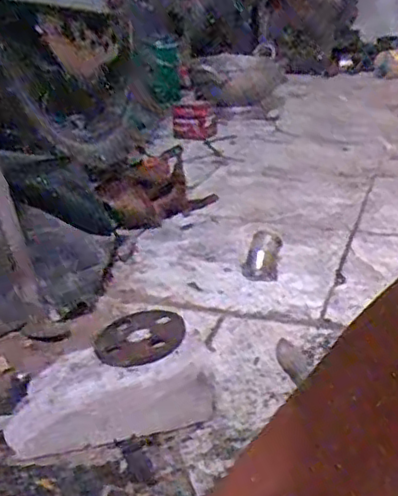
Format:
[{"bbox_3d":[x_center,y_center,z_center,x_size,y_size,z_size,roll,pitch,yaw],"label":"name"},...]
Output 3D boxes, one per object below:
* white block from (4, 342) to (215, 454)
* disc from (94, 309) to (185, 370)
[{"bbox_3d":[-0.077,0.120,0.556,0.165,0.059,0.070,-8,23,-18],"label":"white block"},{"bbox_3d":[-0.051,0.077,0.573,0.074,0.005,0.077,-6,30,4],"label":"disc"}]

